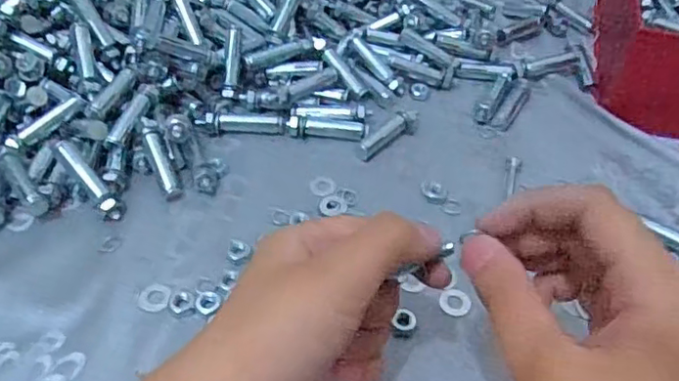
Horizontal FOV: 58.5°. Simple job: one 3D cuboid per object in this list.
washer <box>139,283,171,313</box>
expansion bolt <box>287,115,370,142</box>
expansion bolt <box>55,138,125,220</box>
[{"bbox_3d":[-0.095,0.055,0.312,0.016,0.004,0.015,2,48,-2],"label":"washer"},{"bbox_3d":[-0.007,-0.042,0.402,0.052,0.009,0.014,5,48,1],"label":"expansion bolt"},{"bbox_3d":[-0.142,-0.006,0.347,0.010,0.008,0.055,-37,86,-31],"label":"expansion bolt"}]

